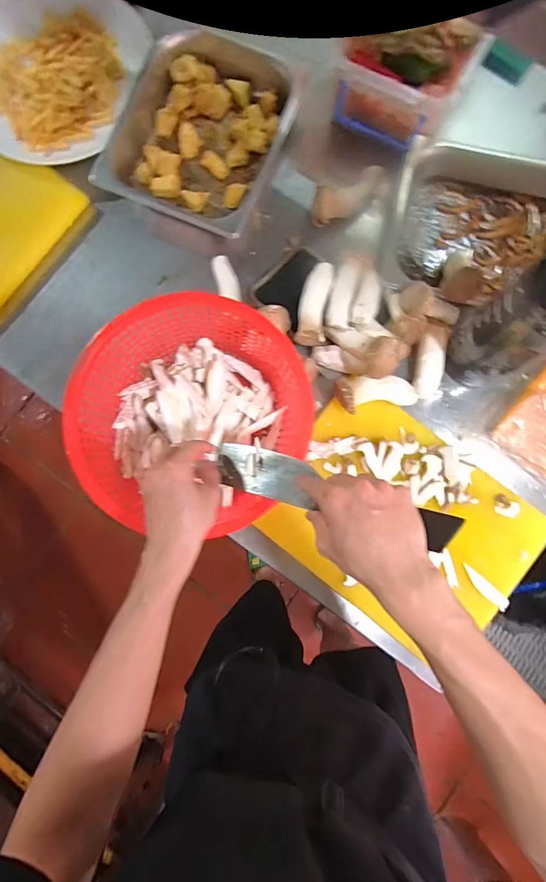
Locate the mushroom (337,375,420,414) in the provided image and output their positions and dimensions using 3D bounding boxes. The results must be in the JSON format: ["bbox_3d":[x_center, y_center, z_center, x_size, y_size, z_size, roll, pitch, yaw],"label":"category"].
[{"bbox_3d":[0.164,-0.078,0.623,0.126,0.045,0.056,-10,85,-1],"label":"mushroom"}]

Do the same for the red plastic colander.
[{"bbox_3d":[-0.119,-0.045,0.600,0.334,0.107,0.324,0,85,0],"label":"red plastic colander"}]

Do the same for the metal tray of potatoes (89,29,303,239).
[{"bbox_3d":[-0.118,-0.526,0.691,0.264,0.080,0.324,23,85,2],"label":"metal tray of potatoes"}]

